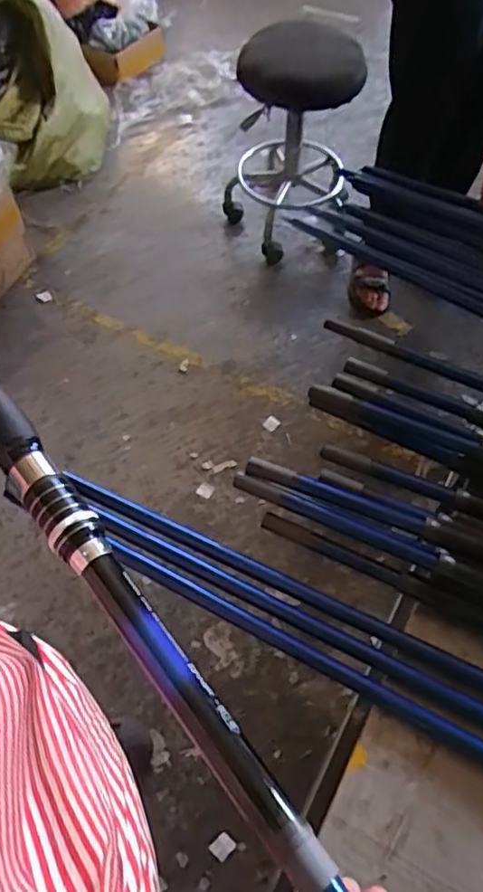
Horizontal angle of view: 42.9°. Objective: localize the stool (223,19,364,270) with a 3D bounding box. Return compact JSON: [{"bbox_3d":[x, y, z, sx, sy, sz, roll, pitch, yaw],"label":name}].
[{"bbox_3d":[0.125,-0.834,1.676,0.347,0.532,0.371,3,59,1],"label":"stool"}]

